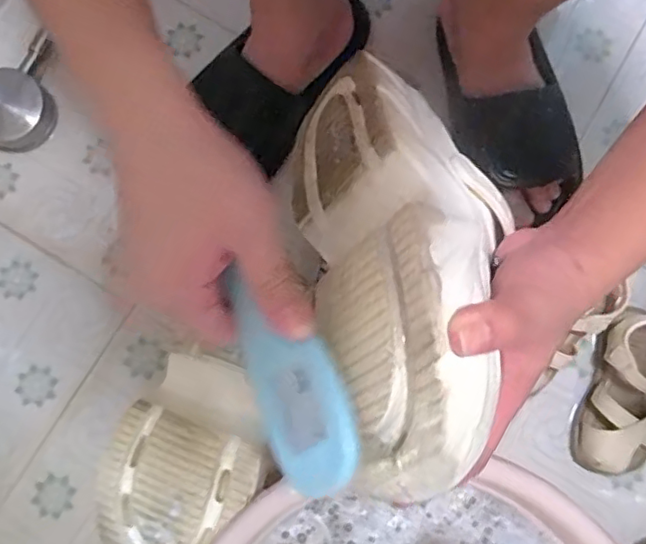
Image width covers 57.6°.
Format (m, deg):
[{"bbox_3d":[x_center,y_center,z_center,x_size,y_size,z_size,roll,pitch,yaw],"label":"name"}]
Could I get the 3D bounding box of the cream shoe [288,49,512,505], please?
[{"bbox_3d":[0.048,-0.017,0.326,0.118,0.100,0.246,-4,53,-2],"label":"cream shoe"}]

